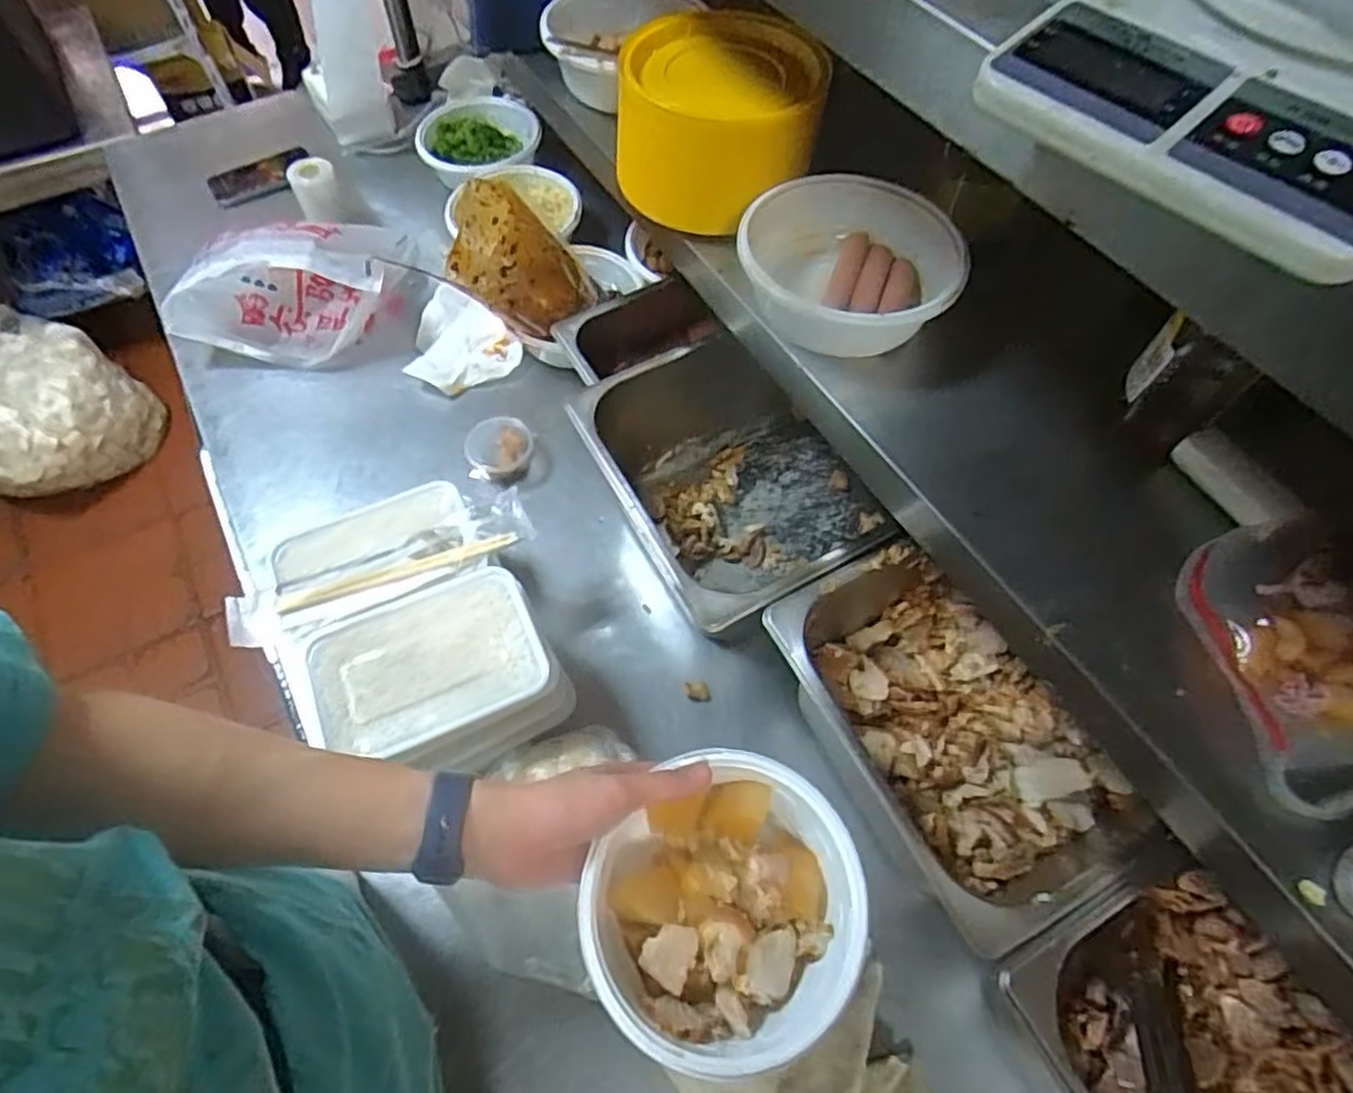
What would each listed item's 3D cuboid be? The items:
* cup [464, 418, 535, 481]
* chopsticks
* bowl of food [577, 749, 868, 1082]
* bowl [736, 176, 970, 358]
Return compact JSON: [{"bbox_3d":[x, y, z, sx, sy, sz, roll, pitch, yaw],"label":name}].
[{"bbox_3d":[-0.189,-0.105,0.774,0.070,0.032,0.061,-17,61,-10],"label":"cup"},{"bbox_3d":[-0.227,0.018,0.596,0.189,0.009,0.018,-17,61,-10],"label":"chopsticks"},{"bbox_3d":[0.031,0.217,0.441,0.157,0.063,0.165,0,60,-1],"label":"bowl of food"},{"bbox_3d":[0.131,-0.207,0.566,0.159,0.076,0.148,0,60,-1],"label":"bowl"}]

